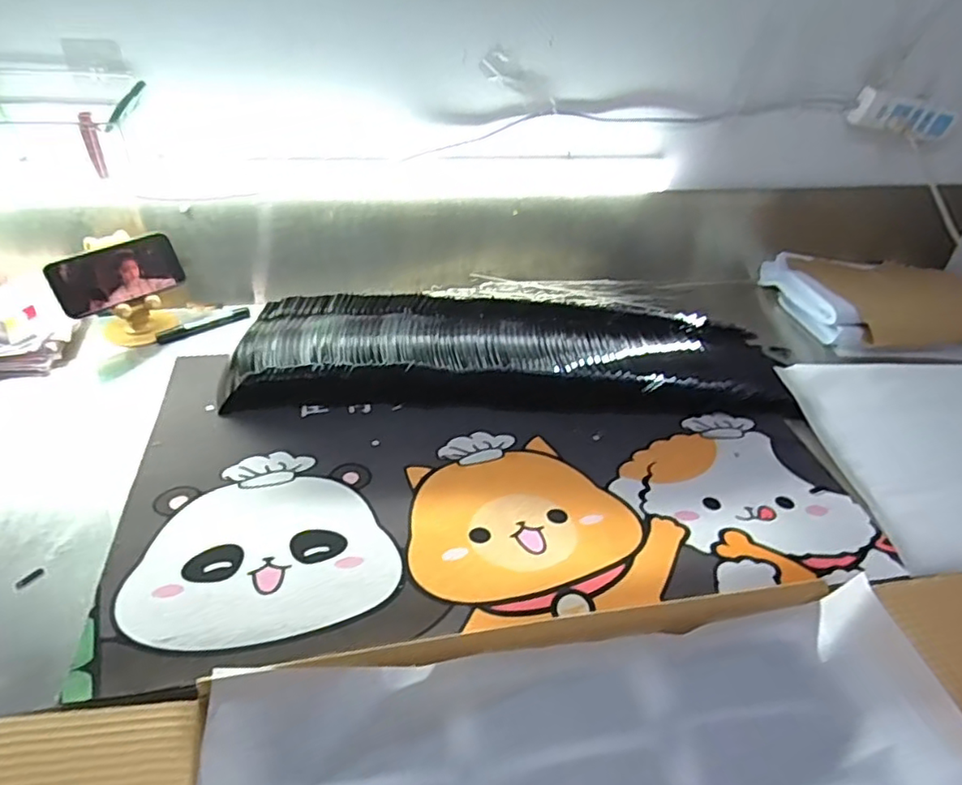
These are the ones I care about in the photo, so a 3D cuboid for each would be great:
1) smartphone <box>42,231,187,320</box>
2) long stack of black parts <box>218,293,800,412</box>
[{"bbox_3d":[-0.513,-0.166,0.852,0.160,0.082,0.014,-26,28,-24],"label":"smartphone"},{"bbox_3d":[0.053,-0.055,0.822,0.733,0.060,0.212,3,41,-4],"label":"long stack of black parts"}]

